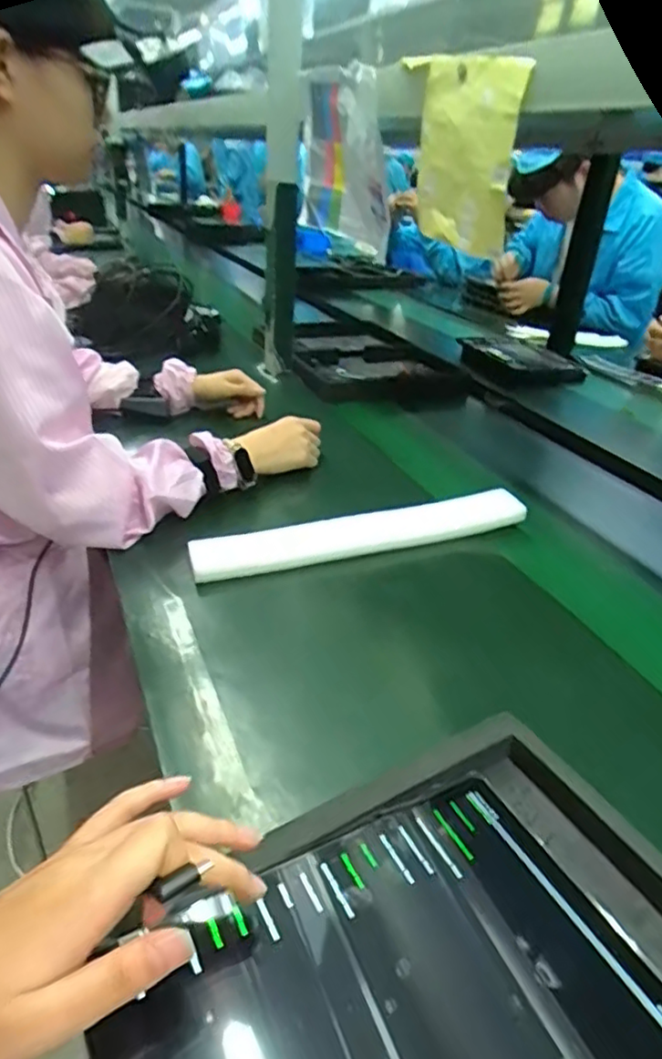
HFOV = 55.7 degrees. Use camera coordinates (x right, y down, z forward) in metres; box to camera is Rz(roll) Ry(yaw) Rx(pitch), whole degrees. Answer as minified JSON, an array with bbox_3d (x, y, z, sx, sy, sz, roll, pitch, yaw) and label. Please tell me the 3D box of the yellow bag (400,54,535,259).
[{"bbox_3d":[0.129,-0.382,0.644,0.030,0.167,0.197,-13,39,-17],"label":"yellow bag"}]

